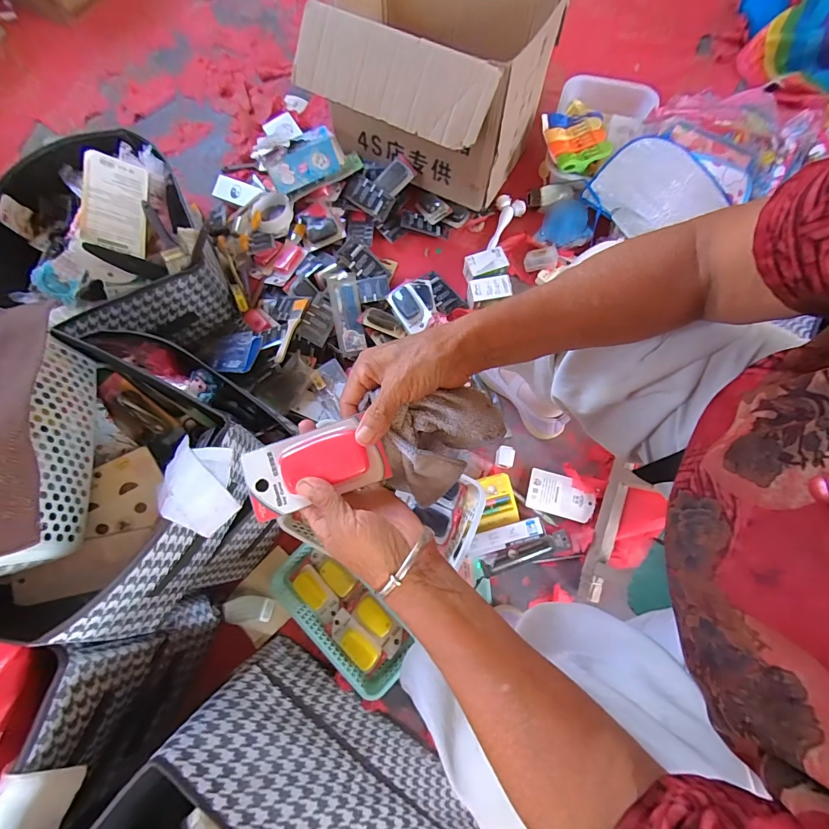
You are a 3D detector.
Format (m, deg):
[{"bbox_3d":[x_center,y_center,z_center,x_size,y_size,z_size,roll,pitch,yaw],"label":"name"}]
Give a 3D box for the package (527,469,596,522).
[{"bbox_3d":[0.278,0.153,0.740,0.119,0.010,0.077,15,77,6],"label":"package"}]

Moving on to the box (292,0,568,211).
[{"bbox_3d":[0.040,-0.677,0.801,0.394,0.289,0.406,29,79,9],"label":"box"}]

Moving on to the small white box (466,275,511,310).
[{"bbox_3d":[0.156,-0.261,0.817,0.091,0.035,0.047,-12,76,-1],"label":"small white box"}]

